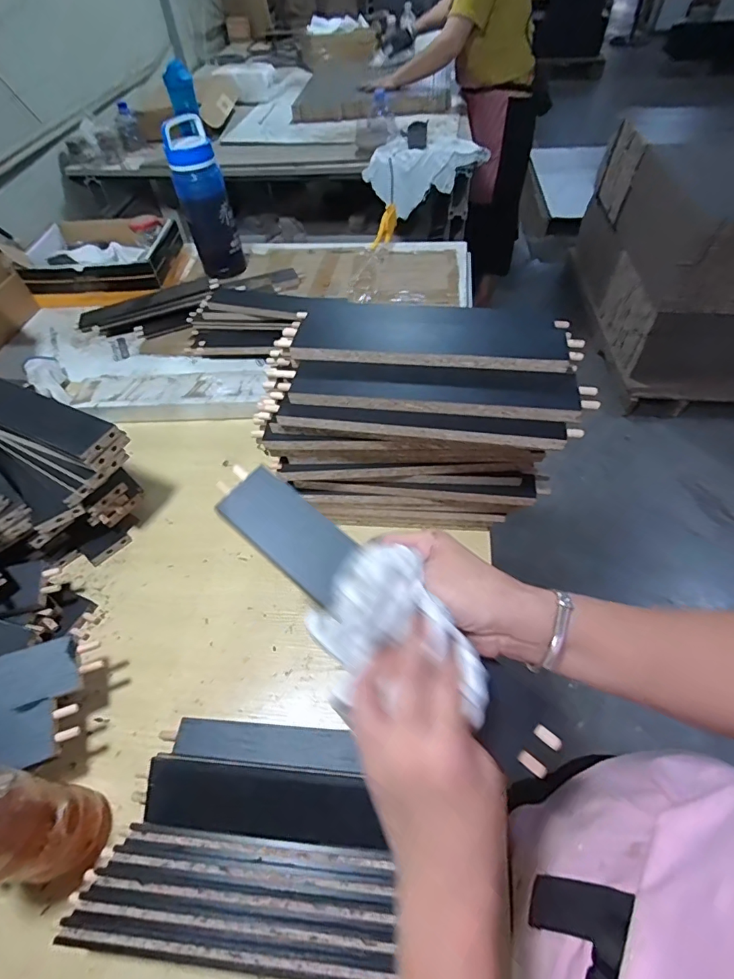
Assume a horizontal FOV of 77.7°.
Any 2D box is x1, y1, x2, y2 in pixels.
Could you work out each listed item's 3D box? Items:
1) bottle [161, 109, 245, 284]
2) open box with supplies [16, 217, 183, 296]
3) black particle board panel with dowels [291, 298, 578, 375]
[{"bbox_3d":[-0.351,-0.621,1.001,0.092,0.293,0.074,-25,56,-14],"label":"bottle"},{"bbox_3d":[-0.613,-0.539,1.068,0.314,0.094,0.239,-6,54,-1],"label":"open box with supplies"},{"bbox_3d":[0.072,-0.178,0.506,0.285,0.018,0.119,7,55,9],"label":"black particle board panel with dowels"}]

